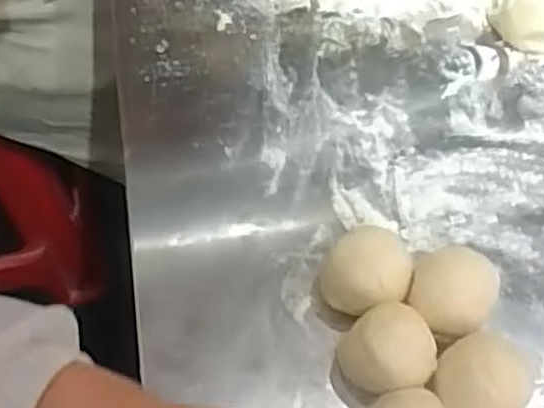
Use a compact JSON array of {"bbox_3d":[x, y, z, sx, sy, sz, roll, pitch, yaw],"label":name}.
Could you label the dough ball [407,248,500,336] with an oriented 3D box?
[{"bbox_3d":[0.105,0.057,0.453,0.046,0.051,0.041,21,60,14],"label":"dough ball"}]

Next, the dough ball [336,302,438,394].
[{"bbox_3d":[0.062,0.087,0.436,0.047,0.057,0.046,-1,57,1],"label":"dough ball"}]

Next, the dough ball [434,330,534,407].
[{"bbox_3d":[0.113,0.102,0.423,0.047,0.053,0.044,-1,57,1],"label":"dough ball"}]

